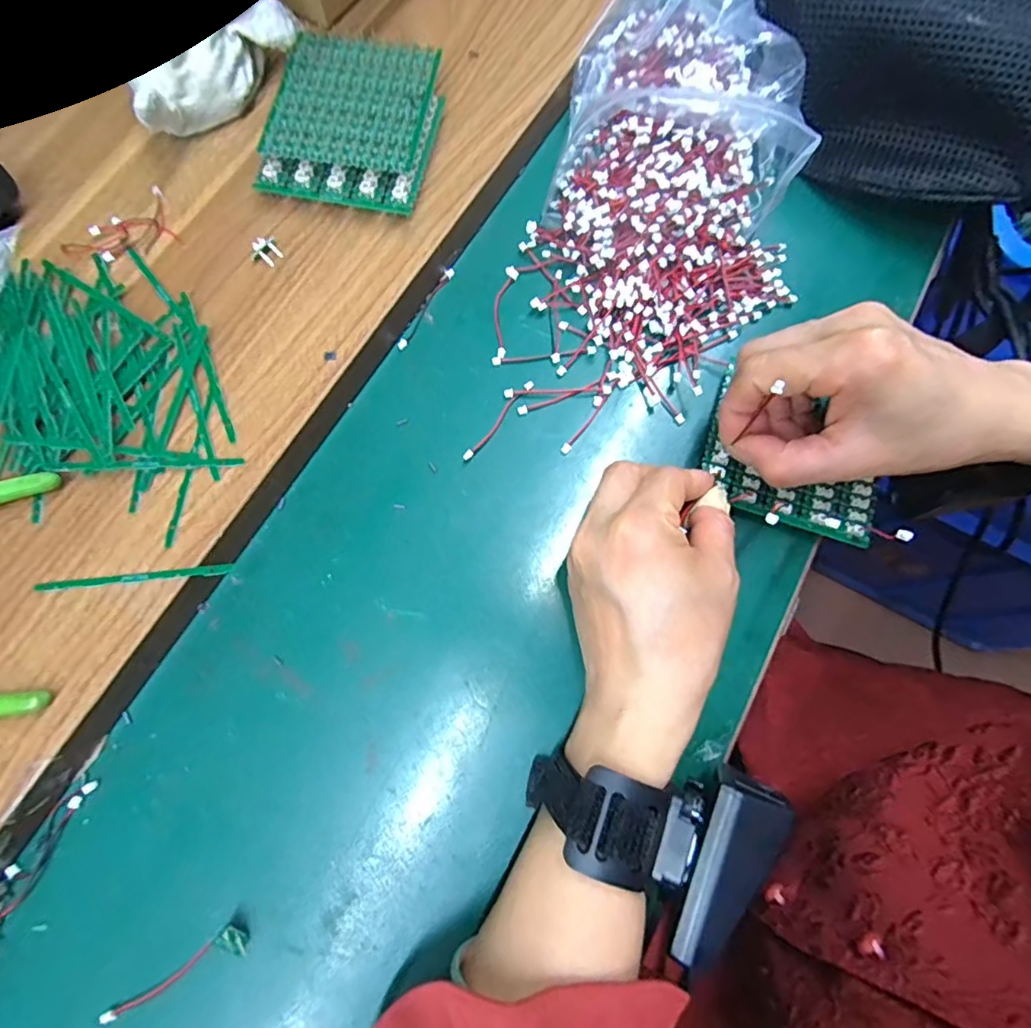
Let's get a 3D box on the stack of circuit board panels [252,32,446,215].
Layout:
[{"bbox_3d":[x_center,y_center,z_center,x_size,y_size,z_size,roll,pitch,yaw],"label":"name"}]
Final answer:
[{"bbox_3d":[-0.088,-0.215,0.304,0.085,0.023,0.097,10,75,3],"label":"stack of circuit board panels"}]

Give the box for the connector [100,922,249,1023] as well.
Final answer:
[{"bbox_3d":[-0.143,0.197,0.232,0.063,0.007,0.013,-32,77,-8],"label":"connector"}]

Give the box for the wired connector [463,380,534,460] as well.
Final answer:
[{"bbox_3d":[-0.009,-0.051,0.296,0.005,0.004,0.057,37,78,10],"label":"wired connector"}]

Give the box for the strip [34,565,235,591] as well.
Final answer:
[{"bbox_3d":[-0.173,0.029,0.250,0.085,0.004,0.004,-7,74,-1],"label":"strip"}]

